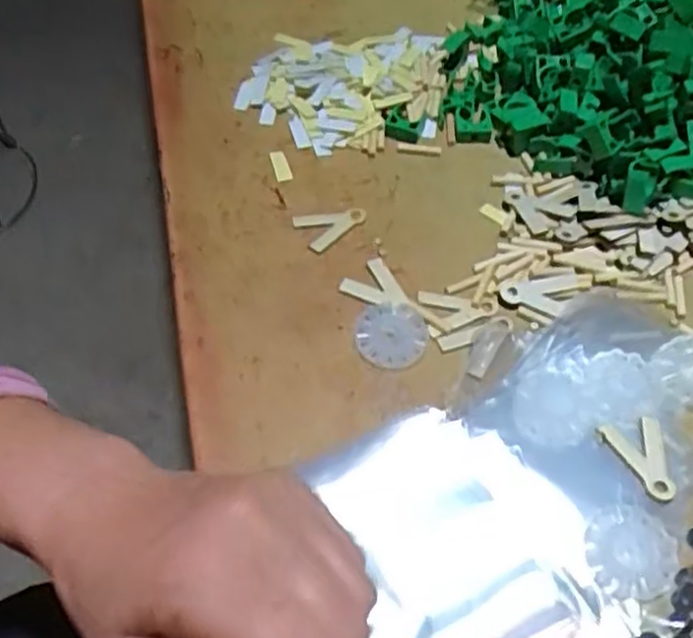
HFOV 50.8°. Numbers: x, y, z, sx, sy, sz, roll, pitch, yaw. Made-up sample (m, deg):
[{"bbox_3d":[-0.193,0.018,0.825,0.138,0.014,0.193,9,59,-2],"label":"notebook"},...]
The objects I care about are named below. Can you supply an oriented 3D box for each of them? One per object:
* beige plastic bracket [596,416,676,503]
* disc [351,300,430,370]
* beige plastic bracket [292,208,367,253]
[{"bbox_3d":[0.145,0.067,0.352,0.031,0.004,0.043,-11,54,-10],"label":"beige plastic bracket"},{"bbox_3d":[0.024,0.008,0.393,0.038,0.007,0.036,1,53,-2],"label":"disc"},{"bbox_3d":[-0.010,-0.061,0.449,0.044,0.004,0.031,-31,60,-23],"label":"beige plastic bracket"}]

